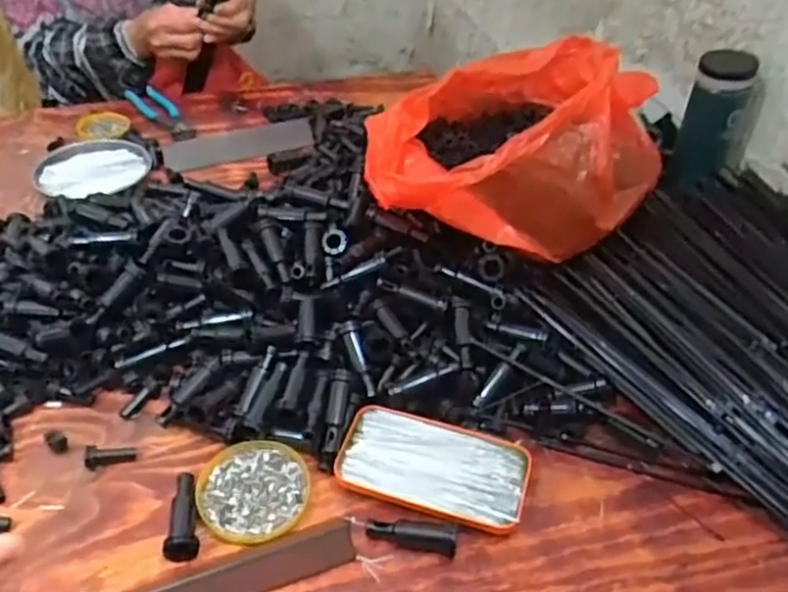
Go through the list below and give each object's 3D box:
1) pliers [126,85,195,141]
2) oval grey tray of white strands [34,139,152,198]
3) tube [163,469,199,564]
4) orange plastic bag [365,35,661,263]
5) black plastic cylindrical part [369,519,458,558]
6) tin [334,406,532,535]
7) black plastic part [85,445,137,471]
[{"bbox_3d":[-0.329,-0.258,0.990,0.051,0.017,0.185,-24,49,-26],"label":"pliers"},{"bbox_3d":[-0.373,-0.163,0.874,0.128,0.017,0.131,-11,43,-16],"label":"oval grey tray of white strands"},{"bbox_3d":[-0.156,0.161,0.519,0.022,0.018,0.070,-5,42,-9],"label":"tube"},{"bbox_3d":[0.122,-0.166,0.730,0.304,0.121,0.264,-2,41,-6],"label":"orange plastic bag"},{"bbox_3d":[0.014,0.171,0.504,0.064,0.017,0.016,10,42,8],"label":"black plastic cylindrical part"},{"bbox_3d":[0.032,0.130,0.545,0.142,0.014,0.075,15,42,13],"label":"tin"},{"bbox_3d":[-0.224,0.126,0.556,0.037,0.012,0.016,0,40,-25],"label":"black plastic part"}]

